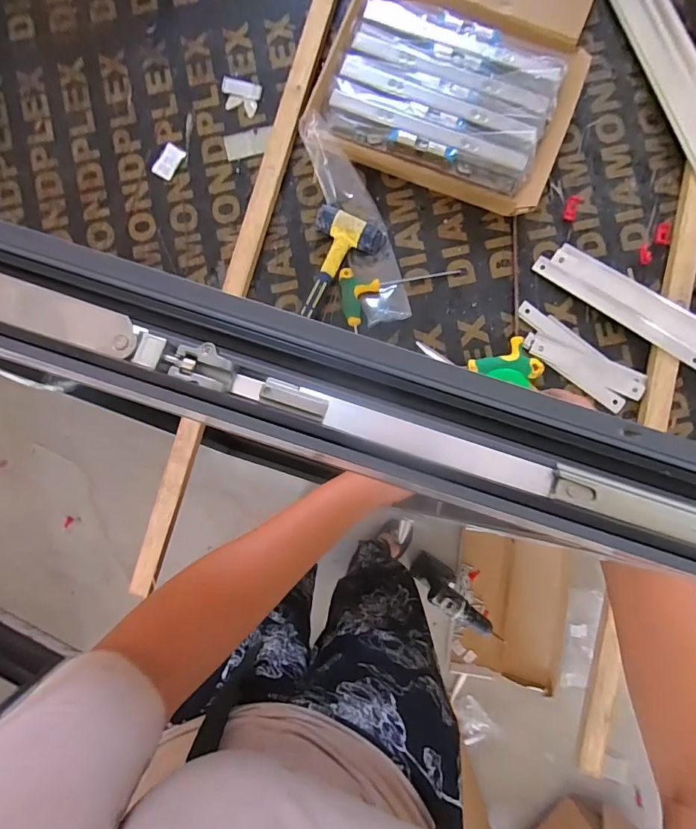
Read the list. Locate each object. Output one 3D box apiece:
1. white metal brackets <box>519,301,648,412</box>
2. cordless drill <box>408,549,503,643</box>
[{"bbox_3d":[0.268,-0.066,0.525,0.166,0.010,0.052,34,89,3],"label":"white metal brackets"},{"bbox_3d":[0.275,0.468,1.187,0.184,0.256,0.071,27,88,2],"label":"cordless drill"}]

